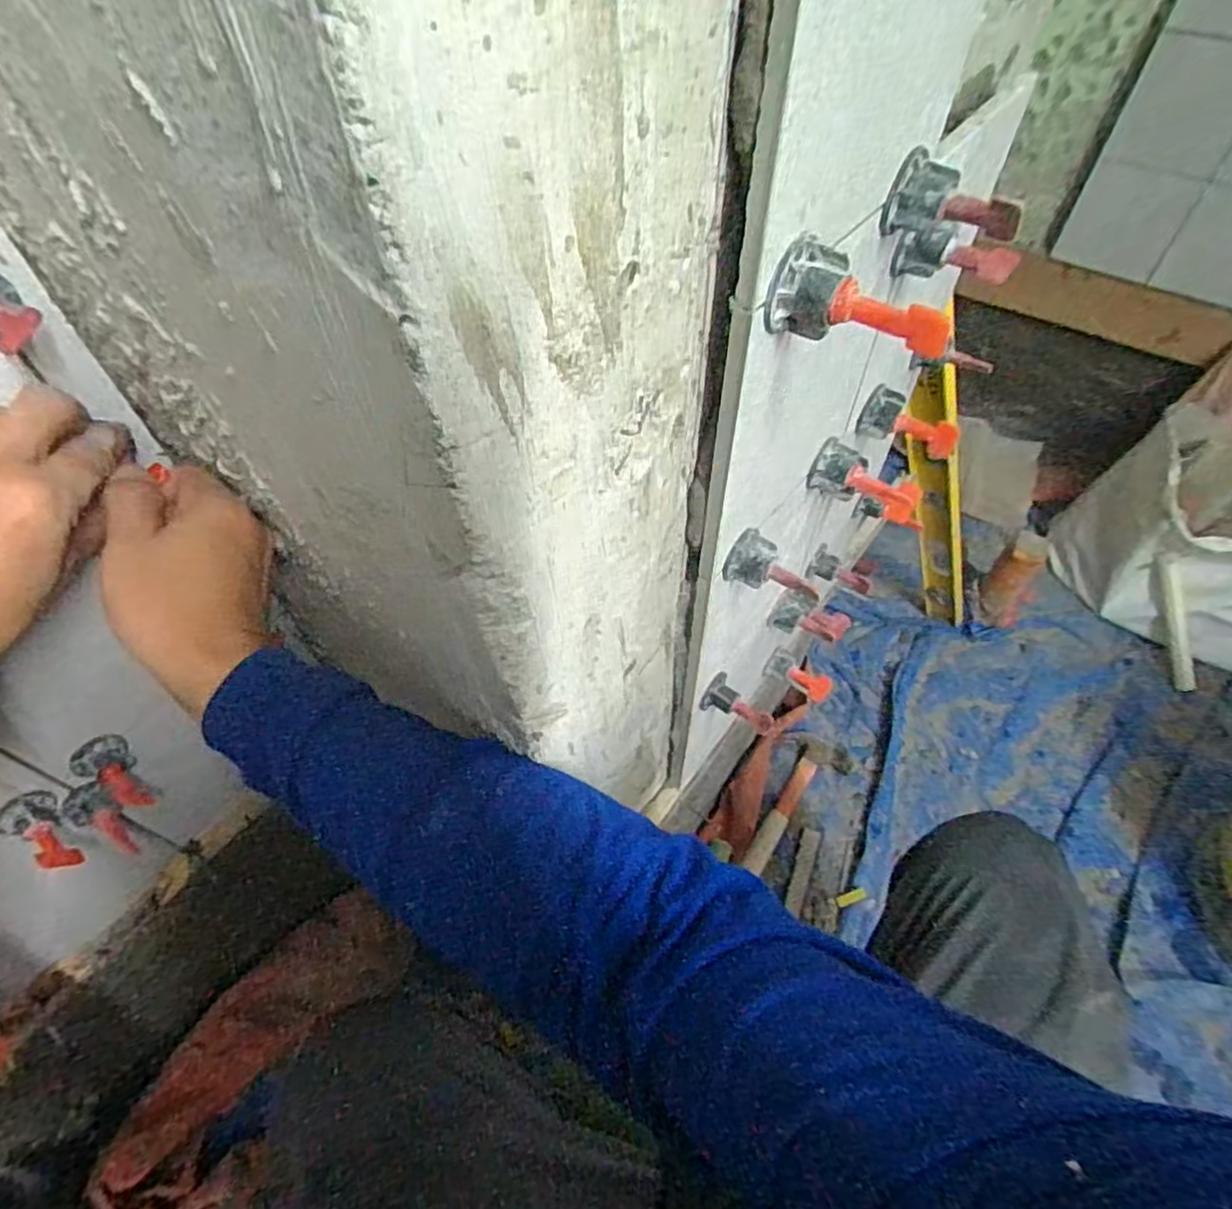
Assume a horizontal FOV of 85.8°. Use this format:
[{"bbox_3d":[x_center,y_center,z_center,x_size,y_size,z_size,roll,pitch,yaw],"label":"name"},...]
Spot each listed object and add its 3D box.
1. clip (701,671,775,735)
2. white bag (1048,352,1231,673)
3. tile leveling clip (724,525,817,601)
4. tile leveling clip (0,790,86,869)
[{"bbox_3d":[0.088,0.072,0.474,0.053,0.024,0.028,33,60,8],"label":"clip"},{"bbox_3d":[0.919,-0.113,1.030,0.219,0.367,0.346,-25,57,-17],"label":"white bag"},{"bbox_3d":[0.085,-0.020,0.352,0.049,0.023,0.023,22,57,17],"label":"tile leveling clip"},{"bbox_3d":[-0.372,0.150,0.430,0.056,0.028,0.031,43,64,13],"label":"tile leveling clip"}]

